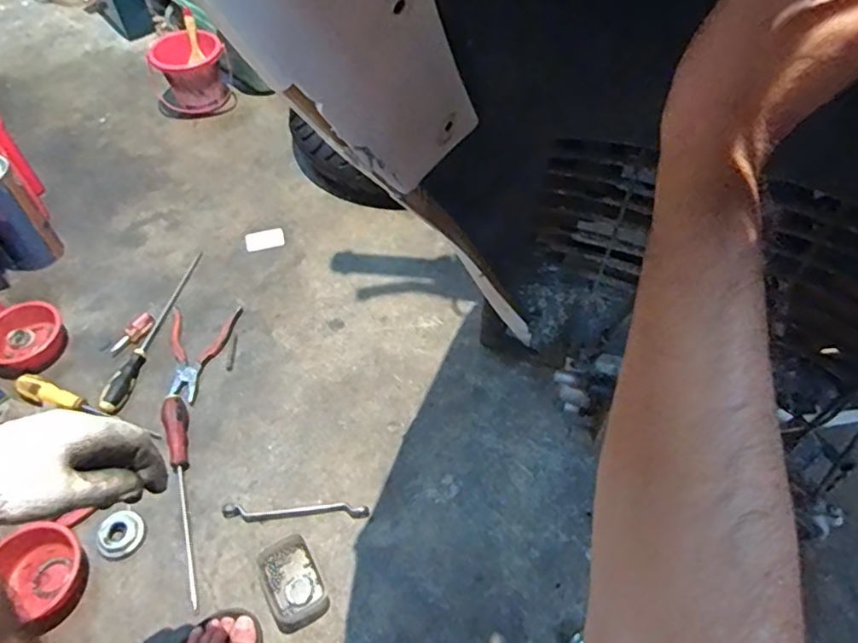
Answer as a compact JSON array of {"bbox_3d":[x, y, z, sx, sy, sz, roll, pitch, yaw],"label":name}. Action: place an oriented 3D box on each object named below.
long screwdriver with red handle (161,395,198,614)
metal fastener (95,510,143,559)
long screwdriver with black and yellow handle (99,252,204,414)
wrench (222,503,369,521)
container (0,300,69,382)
[{"bbox_3d":[-0.346,0.237,0.844,0.035,0.027,0.305,-13,54,-9],"label":"long screwdriver with red handle"},{"bbox_3d":[-0.416,0.282,0.817,0.058,0.025,0.054,-30,58,-20],"label":"metal fastener"},{"bbox_3d":[-0.458,0.003,1.027,0.032,0.026,0.341,8,54,7],"label":"long screwdriver with black and yellow handle"},{"bbox_3d":[-0.184,0.260,0.836,0.200,0.011,0.023,2,52,0],"label":"wrench"},{"bbox_3d":[-0.655,0.029,0.994,0.123,0.034,0.119,-1,53,1],"label":"container"}]

